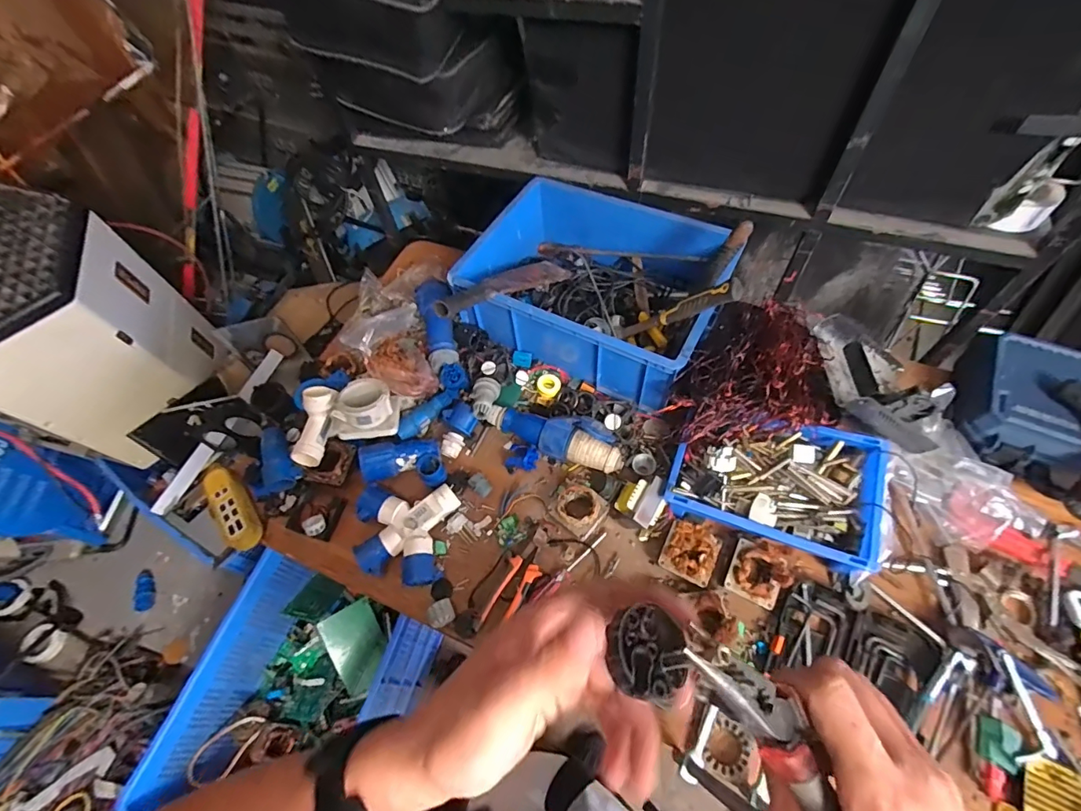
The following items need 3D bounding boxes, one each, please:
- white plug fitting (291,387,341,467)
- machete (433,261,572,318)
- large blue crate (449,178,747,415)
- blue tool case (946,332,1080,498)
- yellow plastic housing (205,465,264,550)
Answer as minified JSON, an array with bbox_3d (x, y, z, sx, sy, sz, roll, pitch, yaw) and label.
[{"bbox_3d":[-0.410,0.038,0.873,0.047,0.052,0.145,7,82,9],"label":"white plug fitting"},{"bbox_3d":[-0.067,-0.234,0.917,0.079,0.035,0.379,31,38,21],"label":"machete"},{"bbox_3d":[0.123,-0.255,0.980,0.476,0.167,0.394,25,64,18],"label":"large blue crate"},{"bbox_3d":[0.902,0.033,0.784,0.365,0.094,0.285,18,62,14],"label":"blue tool case"},{"bbox_3d":[-0.580,0.181,0.880,0.062,0.039,0.191,-38,63,-17],"label":"yellow plastic housing"}]

